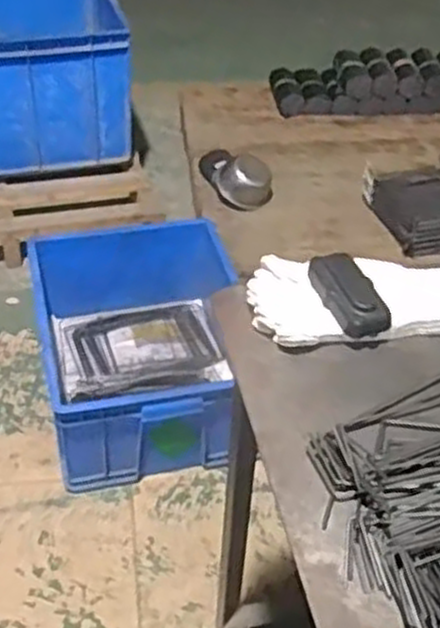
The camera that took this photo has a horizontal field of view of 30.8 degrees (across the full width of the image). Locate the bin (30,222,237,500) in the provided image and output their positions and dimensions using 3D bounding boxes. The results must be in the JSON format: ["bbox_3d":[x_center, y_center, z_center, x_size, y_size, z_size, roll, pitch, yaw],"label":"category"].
[{"bbox_3d":[-0.153,0.054,1.633,0.398,0.257,0.535,-8,39,-8],"label":"bin"}]

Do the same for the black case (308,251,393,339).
[{"bbox_3d":[0.127,-0.022,0.793,0.051,0.022,0.105,-16,52,-17],"label":"black case"}]

